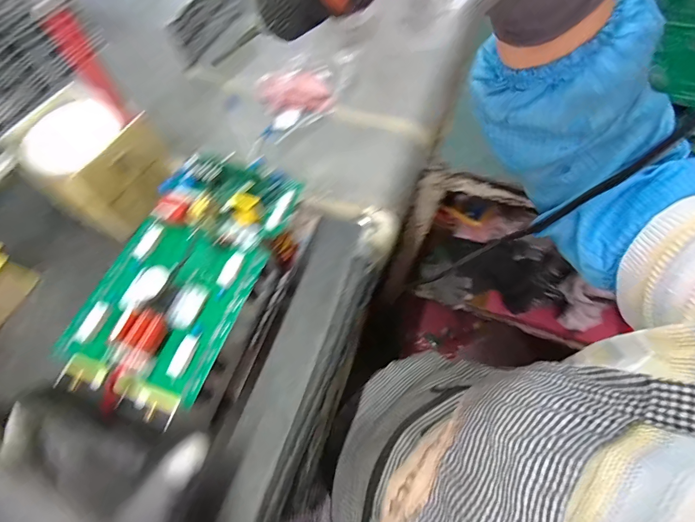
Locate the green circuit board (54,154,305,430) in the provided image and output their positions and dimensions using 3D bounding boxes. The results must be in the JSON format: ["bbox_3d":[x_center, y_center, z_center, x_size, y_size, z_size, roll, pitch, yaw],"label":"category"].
[{"bbox_3d":[-0.133,0.002,0.309,0.131,0.034,0.236,15,63,6],"label":"green circuit board"}]

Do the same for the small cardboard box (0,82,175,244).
[{"bbox_3d":[-0.291,-0.115,0.418,0.114,0.098,0.122,33,66,14],"label":"small cardboard box"}]

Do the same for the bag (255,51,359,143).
[{"bbox_3d":[-0.075,-0.266,0.550,0.119,0.028,0.169,40,81,19],"label":"bag"}]

